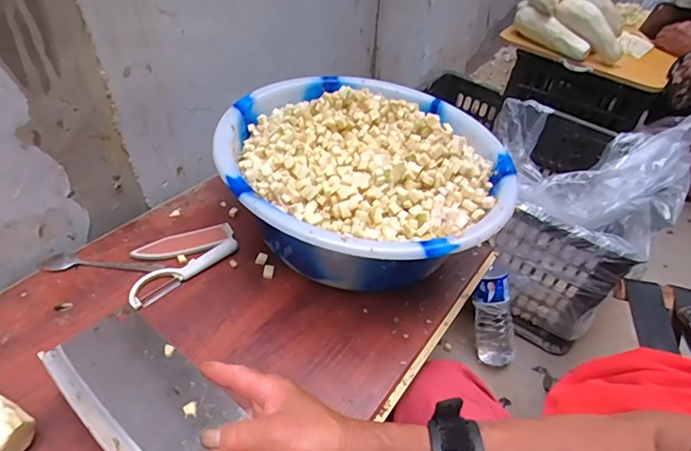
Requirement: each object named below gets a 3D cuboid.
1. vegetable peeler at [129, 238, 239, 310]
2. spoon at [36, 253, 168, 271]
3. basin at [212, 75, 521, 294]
[{"bbox_3d":[-0.189,0.050,0.539,0.033,0.008,0.142,36,52,27],"label":"vegetable peeler"},{"bbox_3d":[-0.283,0.044,0.535,0.133,0.009,0.025,1,45,-5],"label":"spoon"},{"bbox_3d":[0.025,-0.058,0.608,0.350,0.136,0.356,3,44,-3],"label":"basin"}]

